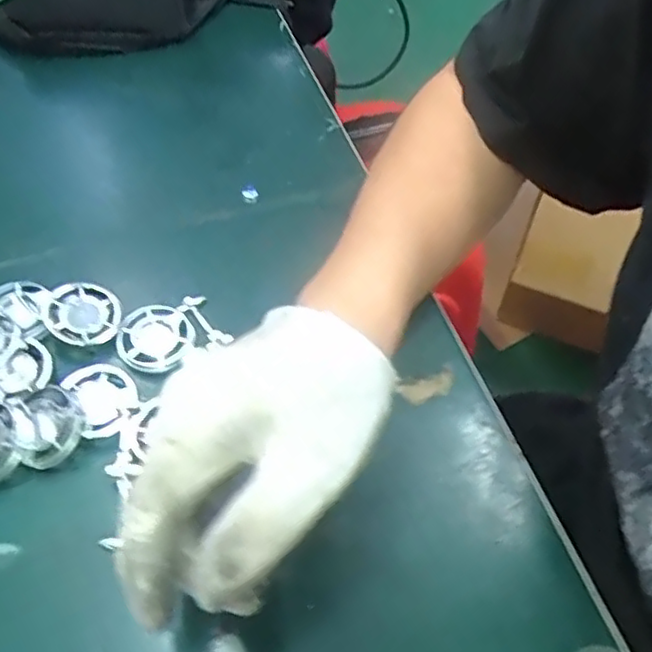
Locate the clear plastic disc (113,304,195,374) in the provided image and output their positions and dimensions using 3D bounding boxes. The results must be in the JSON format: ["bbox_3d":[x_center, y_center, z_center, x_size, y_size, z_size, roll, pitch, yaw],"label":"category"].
[{"bbox_3d":[-0.091,0.006,0.356,0.039,0.009,0.038,1,56,-1],"label":"clear plastic disc"}]

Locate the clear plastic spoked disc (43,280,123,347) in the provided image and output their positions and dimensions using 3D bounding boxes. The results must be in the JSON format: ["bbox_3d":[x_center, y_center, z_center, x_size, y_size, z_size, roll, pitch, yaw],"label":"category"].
[{"bbox_3d":[-0.131,-0.008,0.360,0.039,0.011,0.037,1,56,-1],"label":"clear plastic spoked disc"}]

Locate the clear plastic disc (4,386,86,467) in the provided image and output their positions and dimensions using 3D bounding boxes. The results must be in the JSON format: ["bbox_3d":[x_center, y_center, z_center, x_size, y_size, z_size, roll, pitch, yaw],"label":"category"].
[{"bbox_3d":[-0.135,0.046,0.319,0.035,0.011,0.037,1,56,-1],"label":"clear plastic disc"}]

